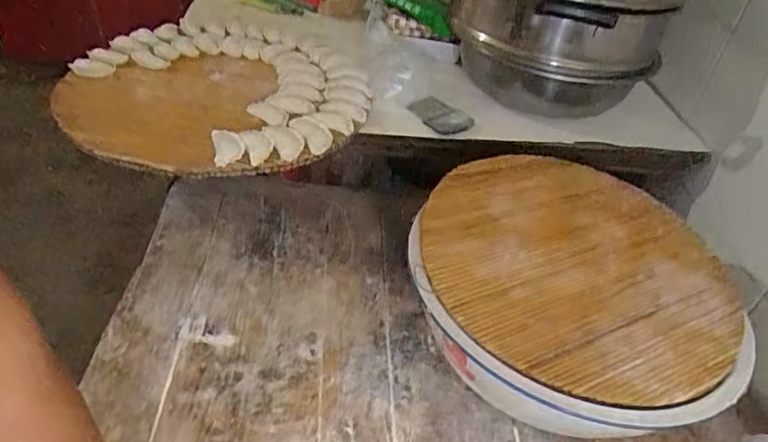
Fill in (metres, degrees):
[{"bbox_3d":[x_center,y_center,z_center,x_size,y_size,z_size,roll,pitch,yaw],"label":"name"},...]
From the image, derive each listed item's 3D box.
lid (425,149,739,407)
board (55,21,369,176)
[{"bbox_3d":[0.220,0.041,0.624,0.346,0.023,0.351,4,41,-4],"label":"lid"},{"bbox_3d":[-0.239,-0.192,0.804,0.404,0.038,0.393,4,40,-4],"label":"board"}]

